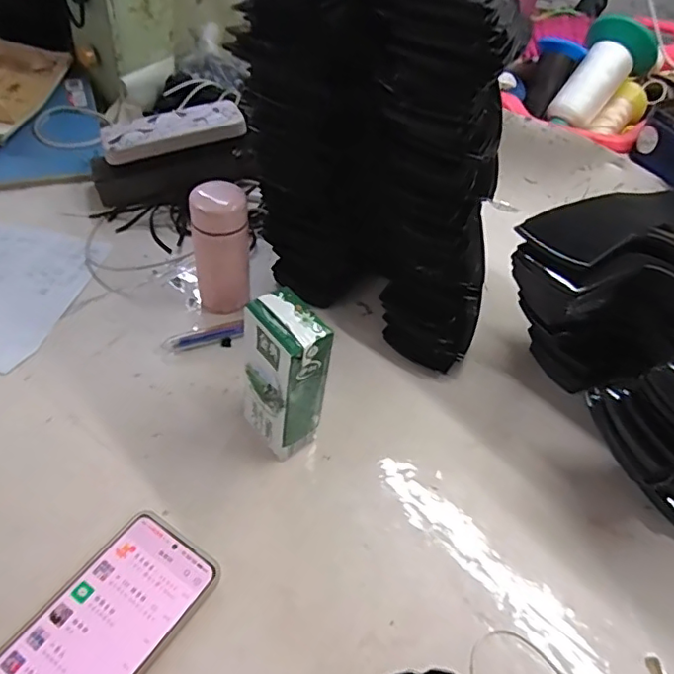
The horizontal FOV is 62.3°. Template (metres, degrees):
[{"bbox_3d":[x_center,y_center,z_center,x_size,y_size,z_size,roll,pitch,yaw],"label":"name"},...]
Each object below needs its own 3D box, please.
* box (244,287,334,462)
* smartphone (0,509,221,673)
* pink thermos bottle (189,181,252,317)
[{"bbox_3d":[-0.040,0.033,0.421,0.043,0.134,0.060,-28,56,-29],"label":"box"},{"bbox_3d":[-0.154,0.190,0.344,0.078,0.009,0.162,29,50,19],"label":"smartphone"},{"bbox_3d":[-0.110,-0.081,0.533,0.049,0.121,0.058,-4,48,-11],"label":"pink thermos bottle"}]

